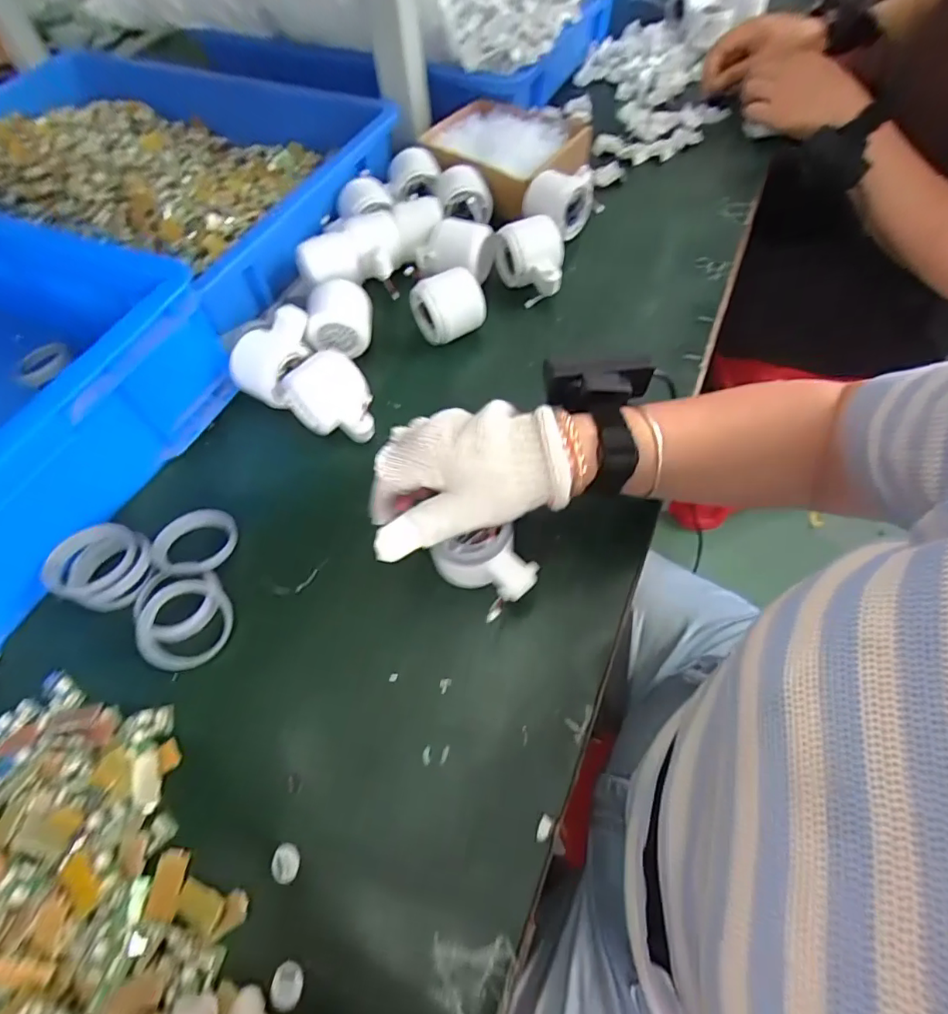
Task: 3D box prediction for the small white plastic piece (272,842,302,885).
[{"bbox_3d":[-0.109,0.207,0.306,0.016,0.004,0.019,-7,60,-1],"label":"small white plastic piece"}]

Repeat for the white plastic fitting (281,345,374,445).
[{"bbox_3d":[-0.121,-0.090,0.450,0.063,0.056,0.068,-1,60,2],"label":"white plastic fitting"}]

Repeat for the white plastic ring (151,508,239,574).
[{"bbox_3d":[-0.216,0.027,0.412,0.053,0.012,0.060,26,64,17],"label":"white plastic ring"}]

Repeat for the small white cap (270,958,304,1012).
[{"bbox_3d":[-0.099,0.254,0.279,0.016,0.005,0.019,-35,64,-16],"label":"small white cap"}]

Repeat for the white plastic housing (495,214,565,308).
[{"bbox_3d":[0.057,-0.254,0.536,0.065,0.048,0.079,-1,60,3],"label":"white plastic housing"}]

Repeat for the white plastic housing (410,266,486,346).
[{"bbox_3d":[-0.019,-0.185,0.501,0.071,0.049,0.056,-19,60,-8],"label":"white plastic housing"}]

